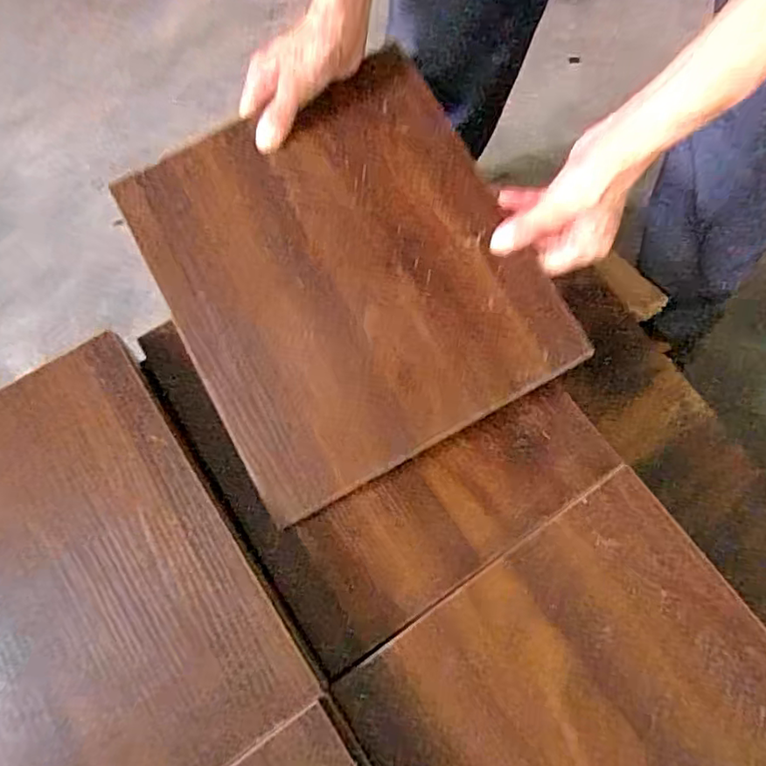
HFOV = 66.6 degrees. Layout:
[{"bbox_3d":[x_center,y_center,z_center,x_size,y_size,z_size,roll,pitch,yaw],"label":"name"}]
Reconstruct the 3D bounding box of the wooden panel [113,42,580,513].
[{"bbox_3d":[-0.033,-0.099,0.511,0.296,0.013,0.331,-28,82,-4],"label":"wooden panel"}]

